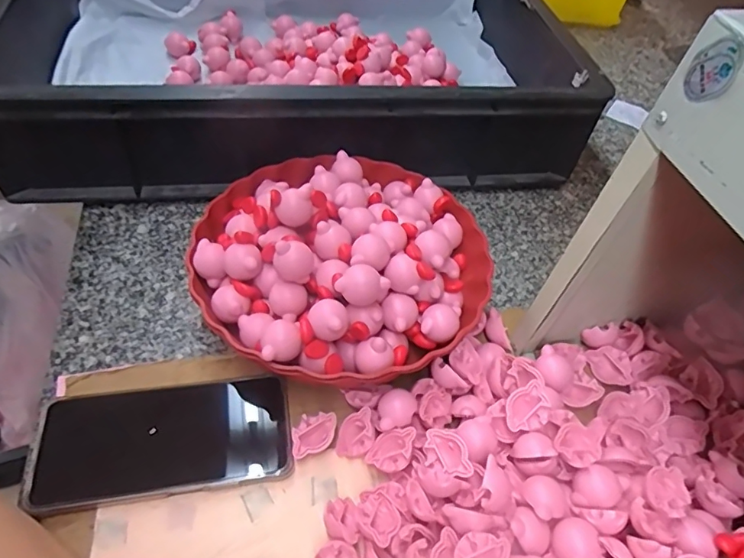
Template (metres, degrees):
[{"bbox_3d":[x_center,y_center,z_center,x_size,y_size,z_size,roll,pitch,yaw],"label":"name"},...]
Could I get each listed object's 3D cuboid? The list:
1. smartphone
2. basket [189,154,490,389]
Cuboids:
[{"bbox_3d":[-0.142,0.110,0.354,0.164,0.014,0.080,-6,52,-10],"label":"smartphone"},{"bbox_3d":[-0.021,-0.023,0.422,0.232,0.087,0.227,3,51,-3],"label":"basket"}]

